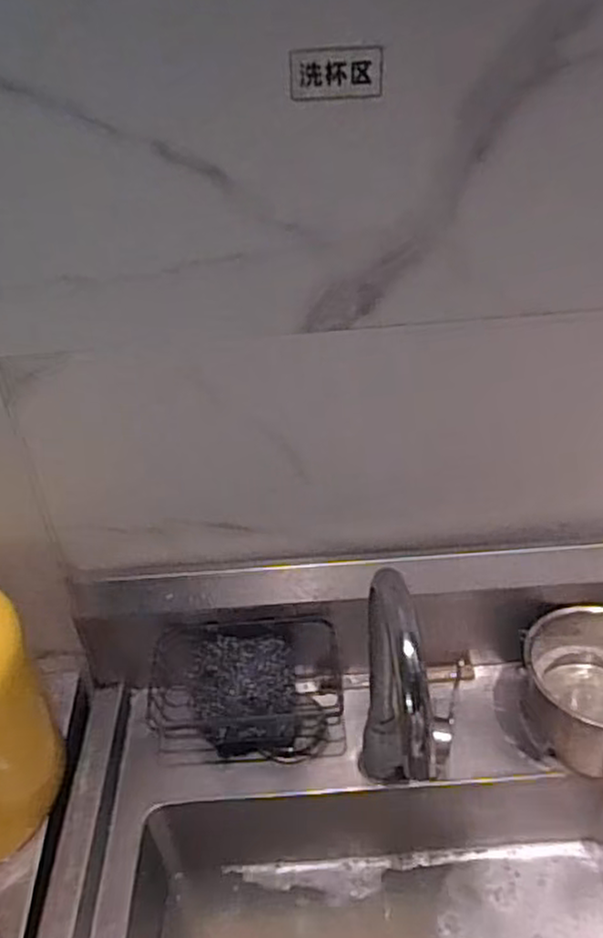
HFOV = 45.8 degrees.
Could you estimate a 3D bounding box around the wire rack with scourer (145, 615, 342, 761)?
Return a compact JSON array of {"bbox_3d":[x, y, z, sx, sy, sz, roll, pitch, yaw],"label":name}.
[{"bbox_3d":[-0.065,0.232,0.779,0.215,0.102,0.126,-4,35,1],"label":"wire rack with scourer"}]

